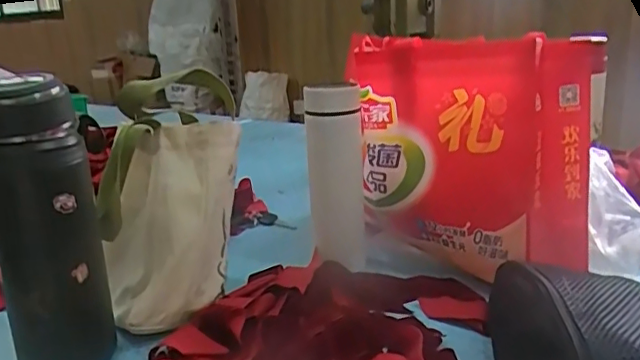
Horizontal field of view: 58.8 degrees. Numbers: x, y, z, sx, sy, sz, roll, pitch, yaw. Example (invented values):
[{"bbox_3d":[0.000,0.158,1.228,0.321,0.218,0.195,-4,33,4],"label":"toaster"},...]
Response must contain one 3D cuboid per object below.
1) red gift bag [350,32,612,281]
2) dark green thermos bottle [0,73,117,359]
[{"bbox_3d":[0.166,-0.025,0.637,0.247,0.262,0.125,8,19,34],"label":"red gift bag"},{"bbox_3d":[-0.231,0.049,0.479,0.076,0.258,0.071,-14,20,-32],"label":"dark green thermos bottle"}]

